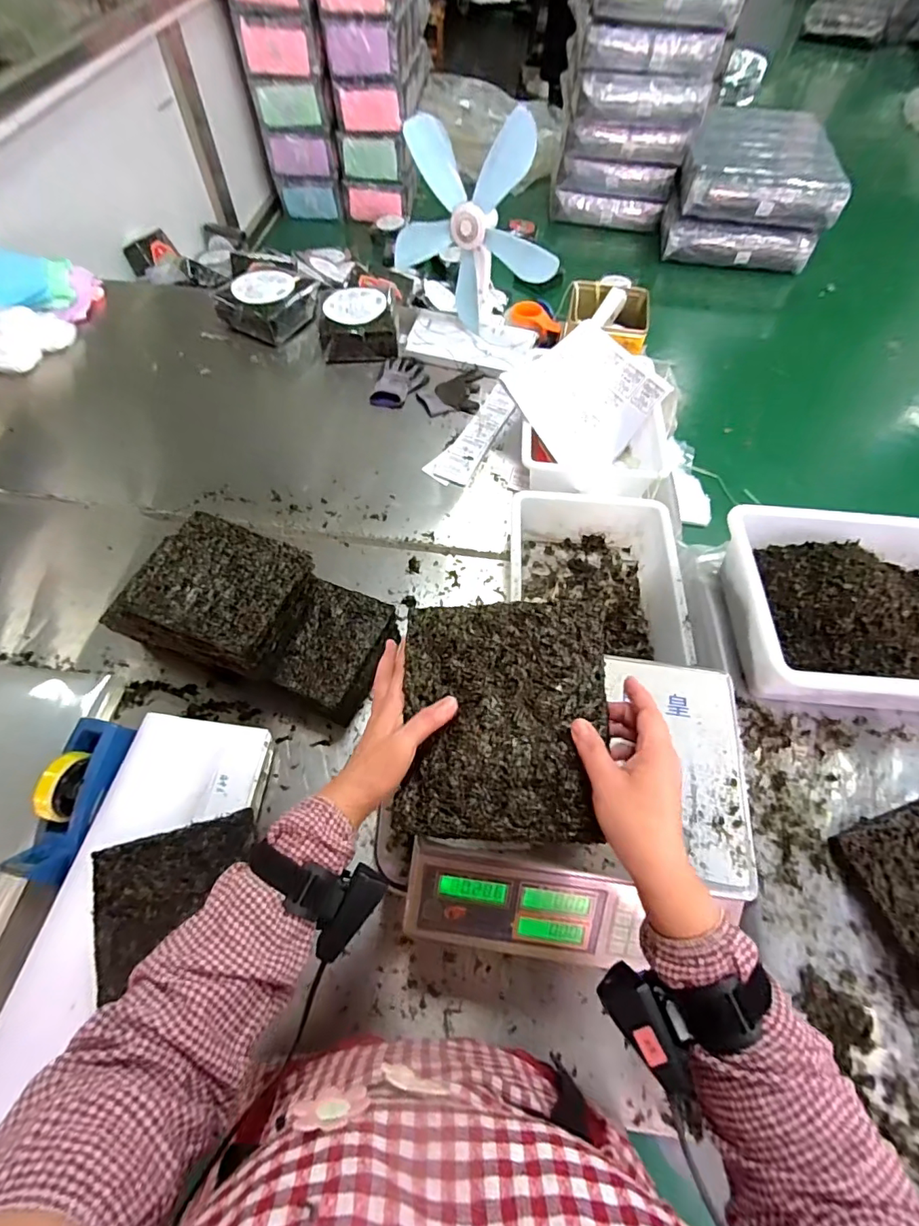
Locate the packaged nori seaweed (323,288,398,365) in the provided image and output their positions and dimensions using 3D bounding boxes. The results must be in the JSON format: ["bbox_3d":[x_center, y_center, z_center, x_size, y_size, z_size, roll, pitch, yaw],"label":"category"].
[{"bbox_3d":[-0.248,-0.730,1.281,0.183,0.076,0.212,-6,60,-5],"label":"packaged nori seaweed"}]

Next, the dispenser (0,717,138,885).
[{"bbox_3d":[-0.516,0.250,0.689,0.069,0.091,0.201,13,60,6],"label":"dispenser"}]

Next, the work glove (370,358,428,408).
[{"bbox_3d":[-0.139,-0.553,1.234,0.112,0.022,0.168,14,60,6],"label":"work glove"}]

